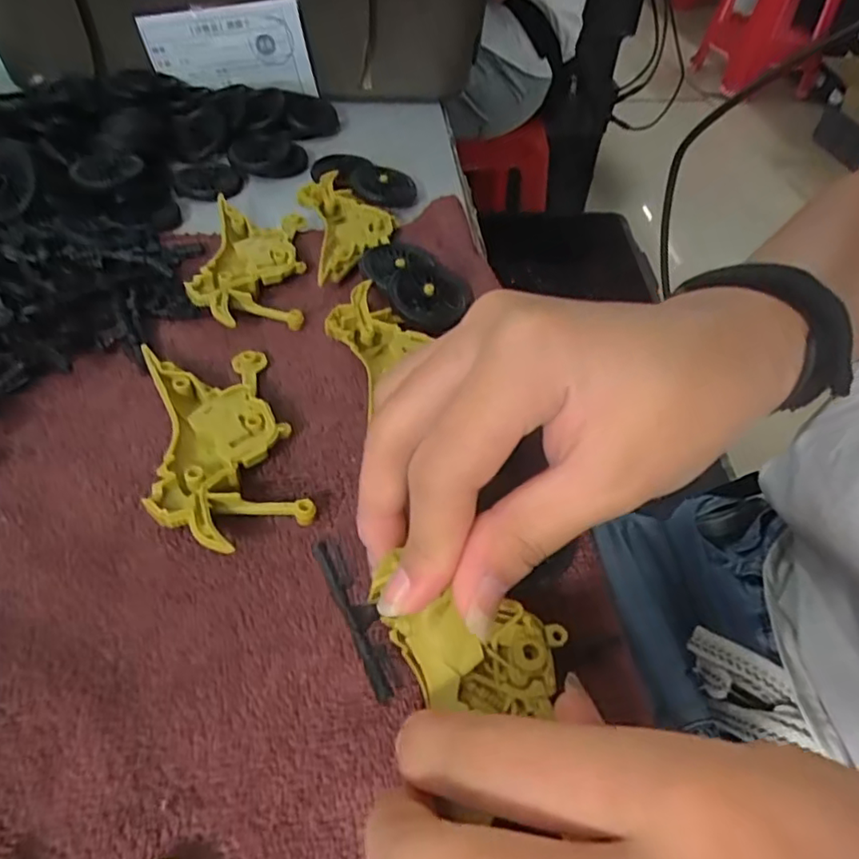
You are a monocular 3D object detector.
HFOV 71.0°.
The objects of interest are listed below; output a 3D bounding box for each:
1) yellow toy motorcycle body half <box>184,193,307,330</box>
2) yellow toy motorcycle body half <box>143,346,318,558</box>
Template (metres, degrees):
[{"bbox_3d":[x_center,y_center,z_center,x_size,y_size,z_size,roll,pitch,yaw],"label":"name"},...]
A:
[{"bbox_3d":[-0.087,-0.083,0.296,0.049,0.012,0.101,-3,49,-6],"label":"yellow toy motorcycle body half"},{"bbox_3d":[-0.078,0.004,0.223,0.048,0.013,0.094,-15,52,-16],"label":"yellow toy motorcycle body half"}]

